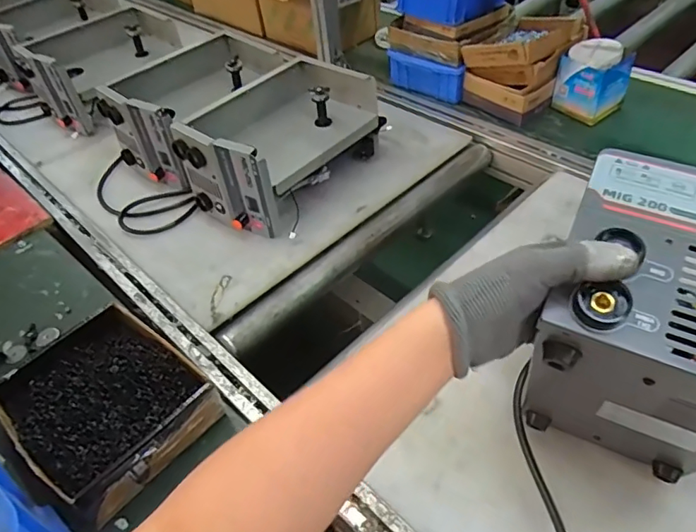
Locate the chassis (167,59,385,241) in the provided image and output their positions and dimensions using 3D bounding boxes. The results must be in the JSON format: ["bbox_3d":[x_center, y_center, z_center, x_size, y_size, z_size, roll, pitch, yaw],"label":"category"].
[{"bbox_3d":[-0.106,-0.202,0.859,0.186,0.152,0.303,31,57,32],"label":"chassis"}]

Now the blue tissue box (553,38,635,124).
[{"bbox_3d":[0.436,-0.329,0.939,0.091,0.118,0.095,-31,50,-21],"label":"blue tissue box"}]

